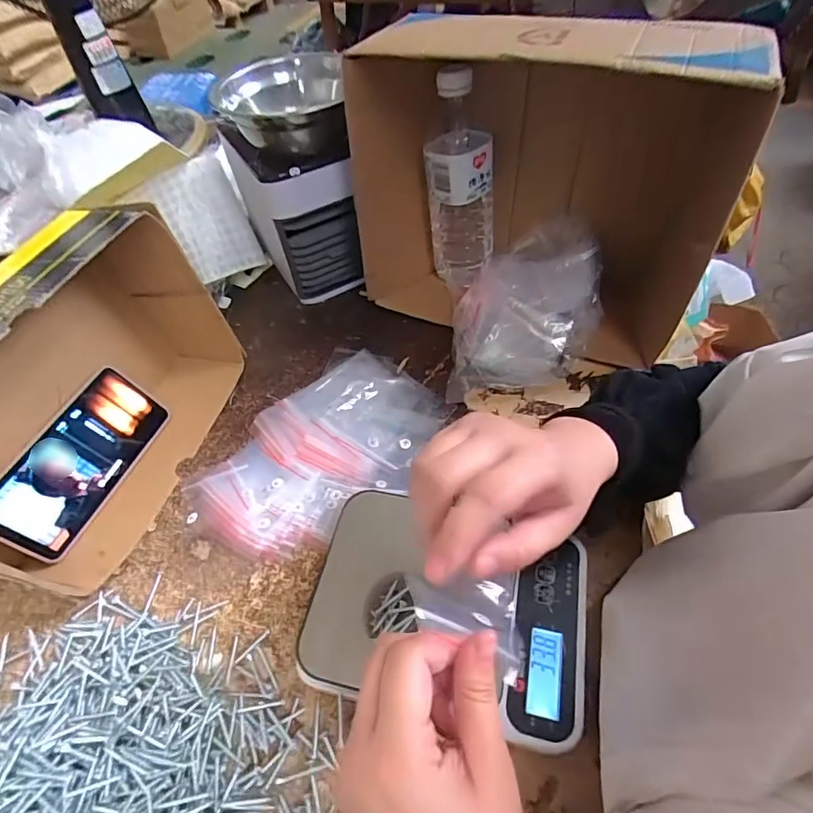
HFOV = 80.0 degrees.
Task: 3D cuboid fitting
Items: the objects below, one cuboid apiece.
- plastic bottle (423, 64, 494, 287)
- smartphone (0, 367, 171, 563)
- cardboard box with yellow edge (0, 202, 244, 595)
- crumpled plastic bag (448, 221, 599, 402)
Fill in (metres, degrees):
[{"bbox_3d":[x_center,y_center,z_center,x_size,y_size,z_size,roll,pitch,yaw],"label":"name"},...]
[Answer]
[{"bbox_3d":[0.058,-0.232,0.513,0.075,0.214,0.076,0,54,5],"label":"plastic bottle"},{"bbox_3d":[-0.287,0.047,0.430,0.006,0.077,0.164,-8,46,39],"label":"smartphone"},{"bbox_3d":[-0.271,-0.009,0.400,0.113,0.186,0.270,11,55,12],"label":"cardboard box with yellow edge"},{"bbox_3d":[0.125,-0.106,0.510,0.140,0.069,0.193,5,54,8],"label":"crumpled plastic bag"}]

